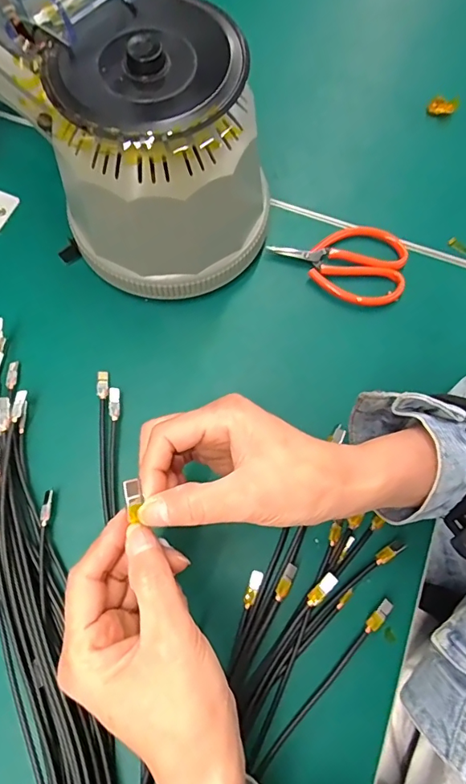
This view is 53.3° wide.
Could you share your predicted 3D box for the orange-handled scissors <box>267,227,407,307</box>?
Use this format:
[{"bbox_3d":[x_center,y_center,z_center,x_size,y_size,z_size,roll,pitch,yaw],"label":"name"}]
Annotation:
[{"bbox_3d":[0.094,-0.113,0.390,0.108,0.012,0.069,30,73,8],"label":"orange-handled scissors"}]

